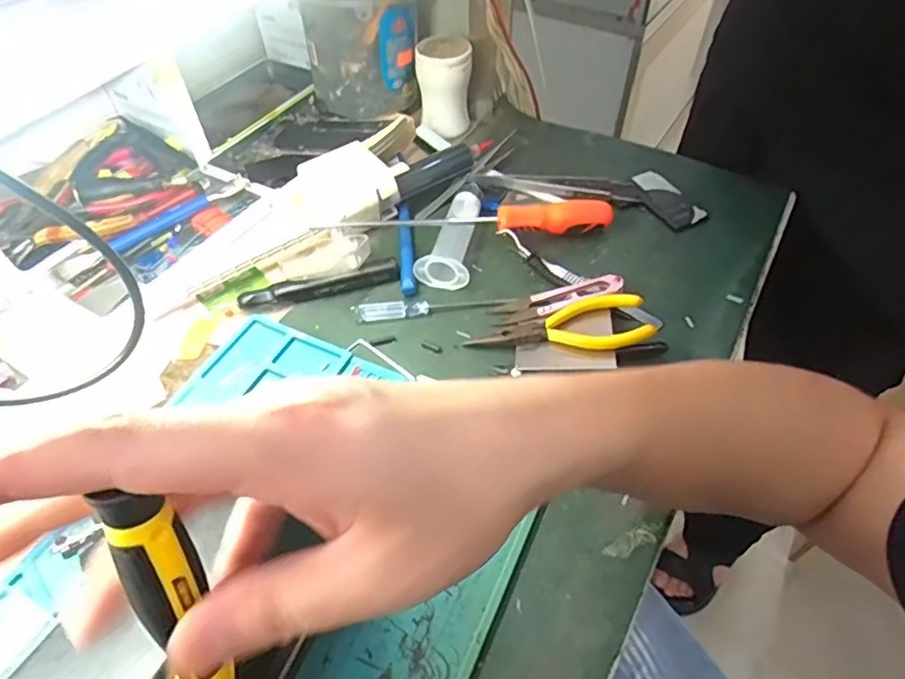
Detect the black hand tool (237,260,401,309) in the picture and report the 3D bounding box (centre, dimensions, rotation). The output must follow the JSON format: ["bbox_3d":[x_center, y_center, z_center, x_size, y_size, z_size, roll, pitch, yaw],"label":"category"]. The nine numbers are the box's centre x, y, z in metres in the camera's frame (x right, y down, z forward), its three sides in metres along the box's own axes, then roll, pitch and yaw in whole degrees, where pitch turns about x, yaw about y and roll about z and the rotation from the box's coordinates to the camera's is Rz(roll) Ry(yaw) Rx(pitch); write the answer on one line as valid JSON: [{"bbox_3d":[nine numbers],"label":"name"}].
[{"bbox_3d":[-0.102,-0.042,0.456,0.123,0.014,0.014,-13,52,-11],"label":"black hand tool"}]

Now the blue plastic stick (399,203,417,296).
[{"bbox_3d":[-0.038,-0.077,0.487,0.012,0.009,0.102,-3,51,-3],"label":"blue plastic stick"}]

